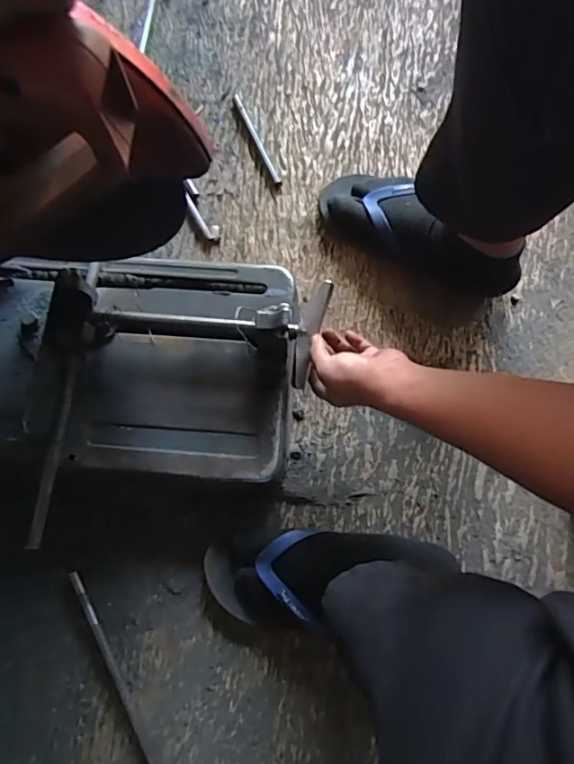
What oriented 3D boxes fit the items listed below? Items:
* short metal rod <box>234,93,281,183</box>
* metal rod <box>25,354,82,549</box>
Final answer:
[{"bbox_3d":[-0.042,-0.338,0.706,0.009,0.006,0.147,-24,78,-6],"label":"short metal rod"},{"bbox_3d":[-0.243,0.068,0.535,0.013,0.013,0.201,5,80,2],"label":"metal rod"}]

